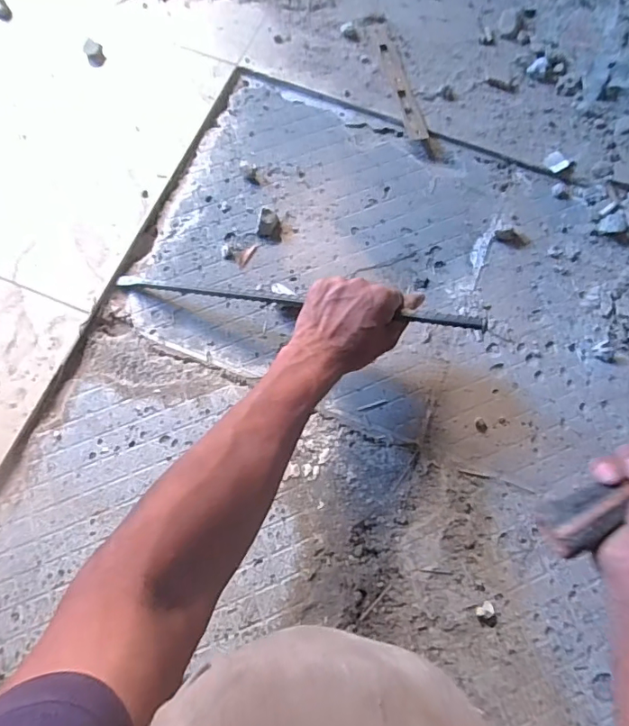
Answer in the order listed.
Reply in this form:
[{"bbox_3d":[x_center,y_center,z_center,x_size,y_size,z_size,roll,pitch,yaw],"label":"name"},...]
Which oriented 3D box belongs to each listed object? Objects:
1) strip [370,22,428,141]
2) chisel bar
[{"bbox_3d":[0.113,-0.384,0.679,0.028,0.008,0.198,-13,74,-6],"label":"strip"},{"bbox_3d":[-0.033,-0.065,0.528,0.408,0.018,0.013,9,72,19],"label":"chisel bar"}]

